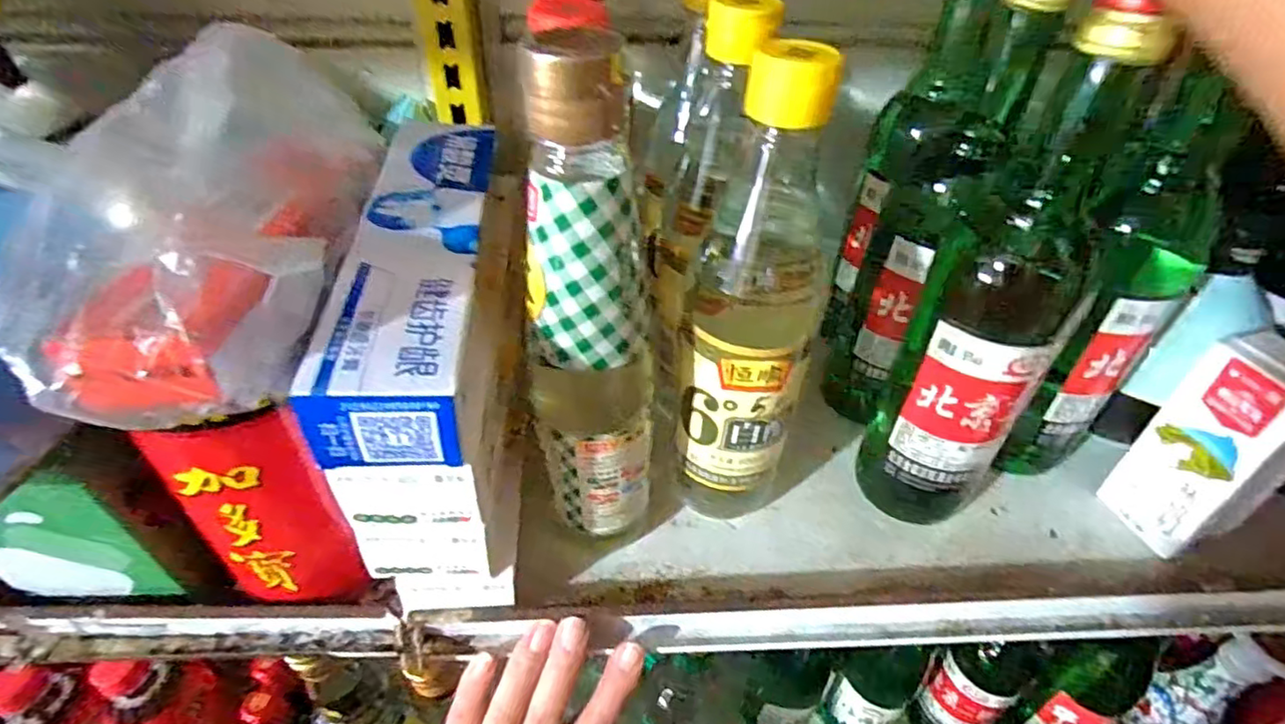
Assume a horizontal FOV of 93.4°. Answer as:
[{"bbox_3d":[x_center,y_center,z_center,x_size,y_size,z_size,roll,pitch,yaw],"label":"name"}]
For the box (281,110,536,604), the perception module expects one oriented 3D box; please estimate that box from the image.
[{"bbox_3d":[-0.095,0.002,0.304,0.059,0.155,0.185,-1,40,-3],"label":"box"}]

